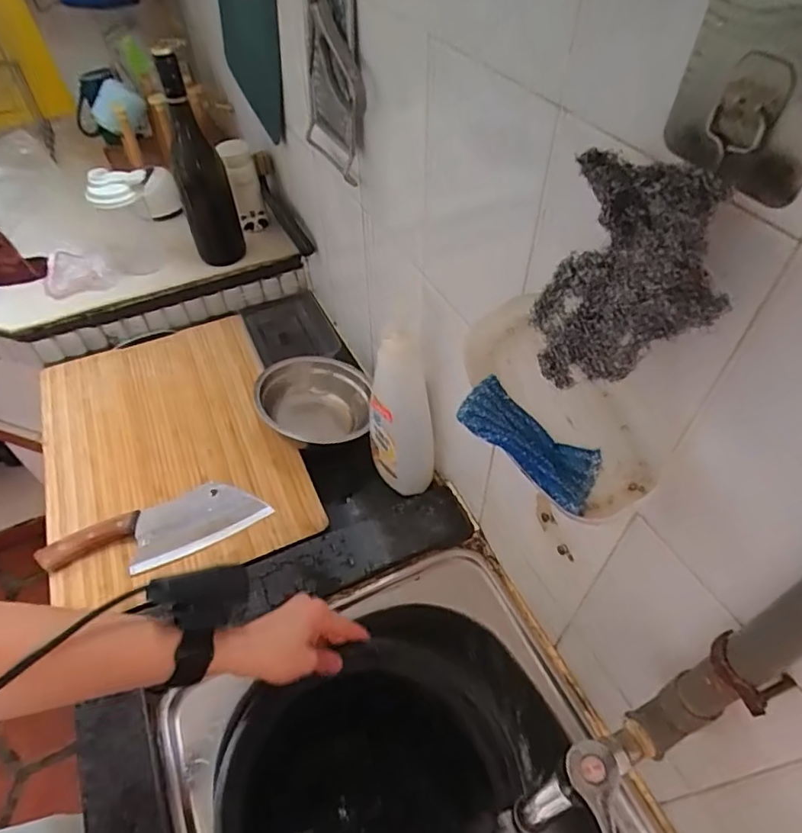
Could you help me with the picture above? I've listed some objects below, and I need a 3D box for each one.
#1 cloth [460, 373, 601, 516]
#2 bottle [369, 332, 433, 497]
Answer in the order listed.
[{"bbox_3d":[0.078,0.016,0.333,0.093,0.013,0.041,42,60,16],"label":"cloth"},{"bbox_3d":[0.000,0.000,0.658,0.072,0.215,0.056,-7,28,-5],"label":"bottle"}]

